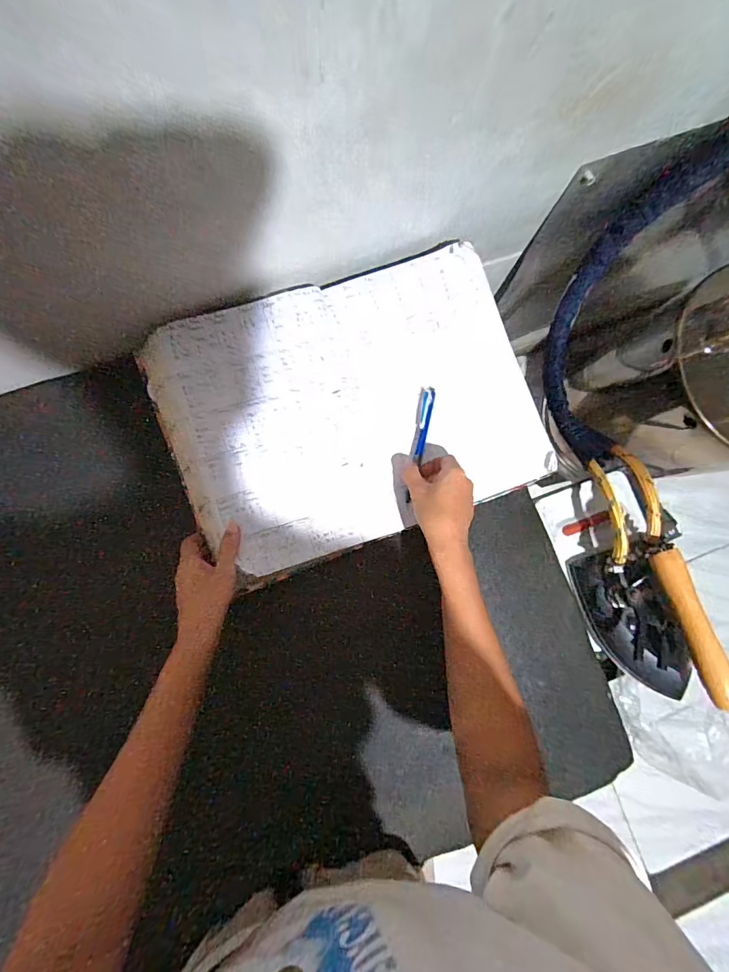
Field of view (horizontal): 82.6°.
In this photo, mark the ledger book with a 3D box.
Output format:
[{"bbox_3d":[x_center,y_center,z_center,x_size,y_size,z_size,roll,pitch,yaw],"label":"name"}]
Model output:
[{"bbox_3d":[-0.014,-0.089,0.491,0.409,0.030,0.307,-21,89,-5],"label":"ledger book"}]

